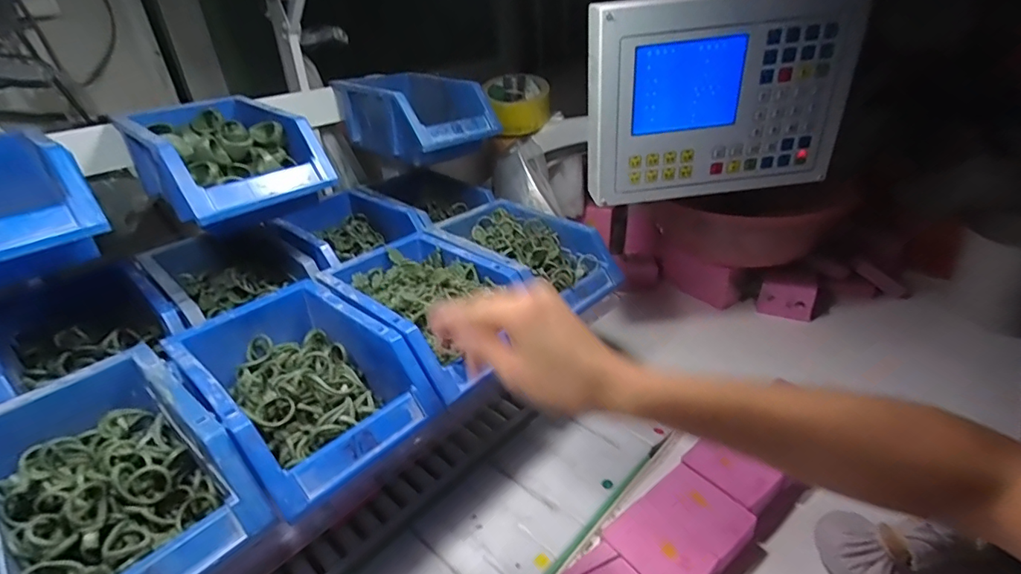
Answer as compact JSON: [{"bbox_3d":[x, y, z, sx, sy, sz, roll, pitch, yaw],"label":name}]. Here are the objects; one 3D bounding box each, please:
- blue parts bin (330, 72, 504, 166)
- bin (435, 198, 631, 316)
[{"bbox_3d":[-0.124,-0.215,0.611,0.201,0.076,0.117,22,40,38],"label":"blue parts bin"},{"bbox_3d":[0.014,-0.038,0.527,0.119,0.063,0.179,-29,38,-35],"label":"bin"}]

